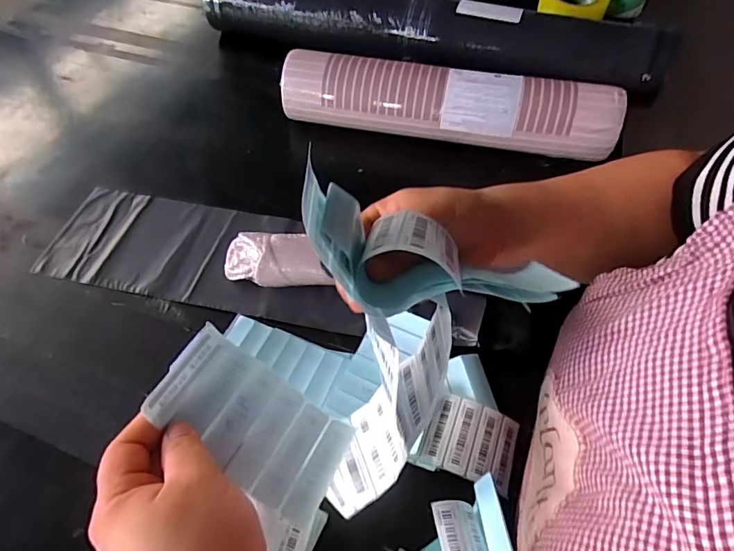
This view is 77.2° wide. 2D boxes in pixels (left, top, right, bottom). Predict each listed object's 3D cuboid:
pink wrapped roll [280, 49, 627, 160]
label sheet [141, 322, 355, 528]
[{"bbox_3d":[0.109,-0.245,0.658,0.468,0.081,0.069,10,57,8],"label":"pink wrapped roll"},{"bbox_3d":[-0.074,0.096,0.303,0.127,0.009,0.069,39,52,-8],"label":"label sheet"}]

